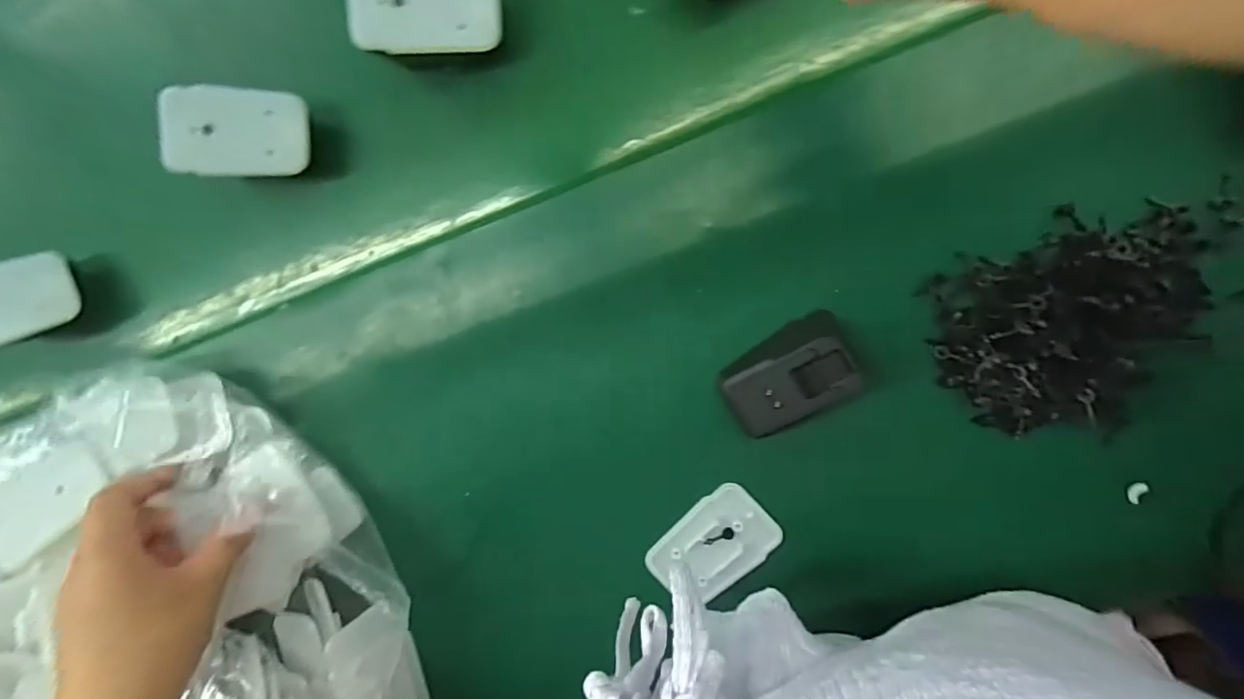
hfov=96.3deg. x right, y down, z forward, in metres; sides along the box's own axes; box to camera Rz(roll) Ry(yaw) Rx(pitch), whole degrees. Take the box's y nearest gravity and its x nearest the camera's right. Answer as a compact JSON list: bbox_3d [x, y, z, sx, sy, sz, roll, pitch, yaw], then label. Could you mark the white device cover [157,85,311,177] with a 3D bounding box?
[{"bbox_3d":[-0.195,-0.109,0.281,0.065,0.011,0.041,-2,100,-13],"label":"white device cover"}]

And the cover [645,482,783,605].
[{"bbox_3d":[0.050,0.108,0.303,0.045,0.006,0.067,44,99,3],"label":"cover"}]

